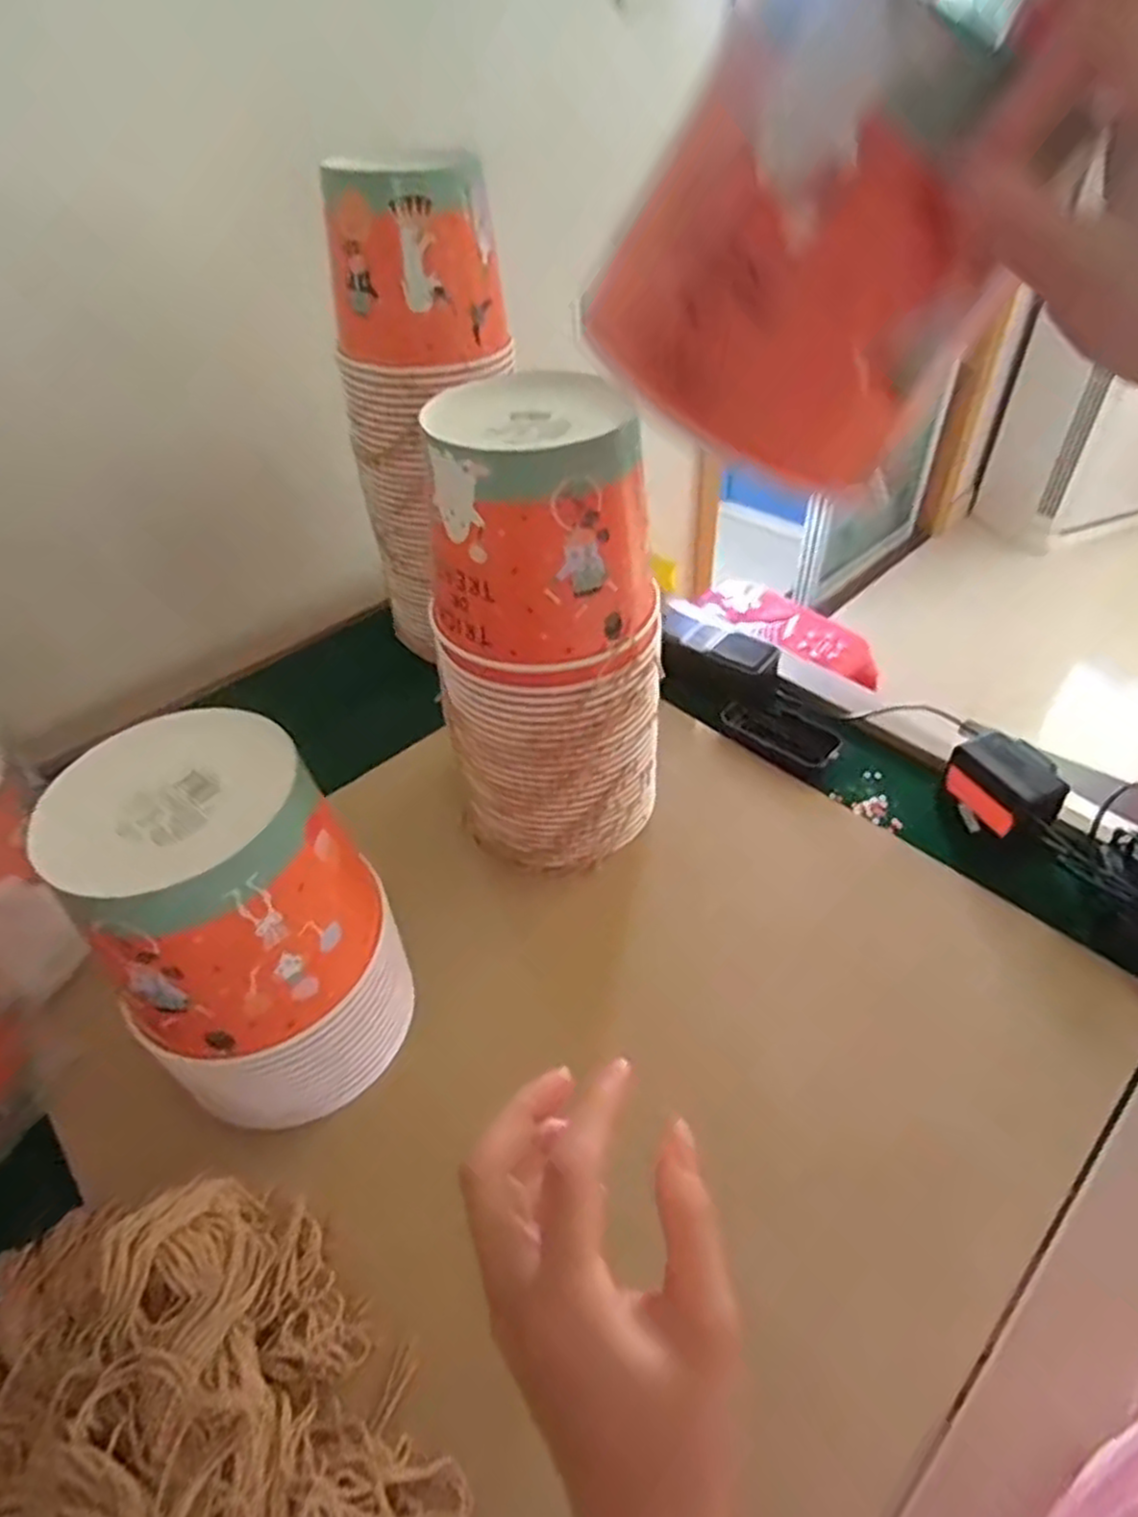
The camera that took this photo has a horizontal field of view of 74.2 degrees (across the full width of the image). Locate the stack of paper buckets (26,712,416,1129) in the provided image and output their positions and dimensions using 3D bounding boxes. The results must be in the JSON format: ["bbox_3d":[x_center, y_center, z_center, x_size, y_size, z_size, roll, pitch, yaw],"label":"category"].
[{"bbox_3d":[-0.185,0.096,0.450,0.136,0.213,0.144,-26,48,-21],"label":"stack of paper buckets"}]

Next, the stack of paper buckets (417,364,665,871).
[{"bbox_3d":[-0.014,-0.079,0.541,0.158,0.321,0.130,-12,44,-8],"label":"stack of paper buckets"}]

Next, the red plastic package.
[{"bbox_3d":[0.321,-0.186,1.115,0.118,0.063,0.294,-32,50,-26],"label":"red plastic package"}]

